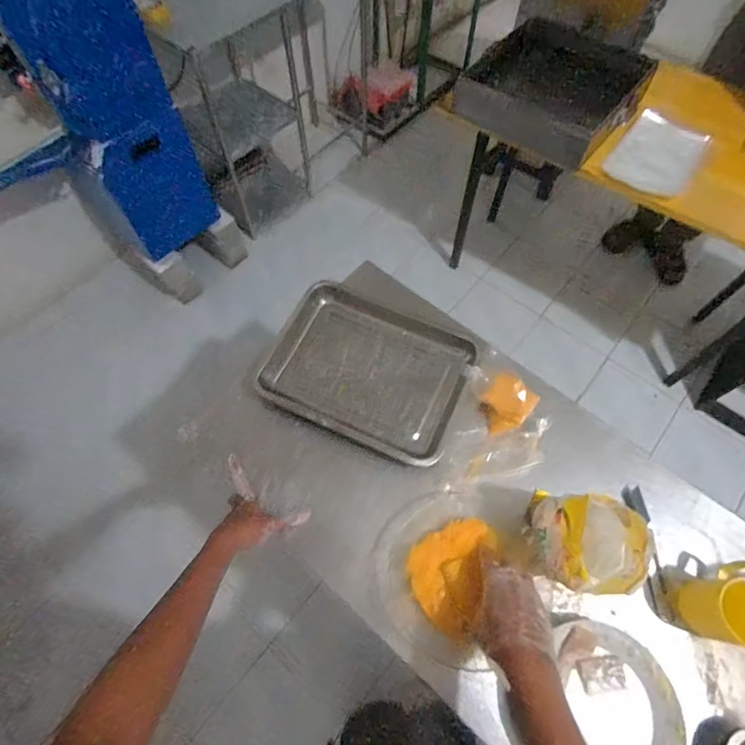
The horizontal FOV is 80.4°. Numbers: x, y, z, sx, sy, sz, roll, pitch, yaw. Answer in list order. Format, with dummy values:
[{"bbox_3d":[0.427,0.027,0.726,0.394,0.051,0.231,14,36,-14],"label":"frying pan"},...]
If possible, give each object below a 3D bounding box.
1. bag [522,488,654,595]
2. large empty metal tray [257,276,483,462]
[{"bbox_3d":[0.275,0.226,0.595,0.113,0.139,0.129,27,67,13],"label":"bag"},{"bbox_3d":[-0.005,-0.009,0.787,0.345,0.046,0.267,22,66,11],"label":"large empty metal tray"}]

